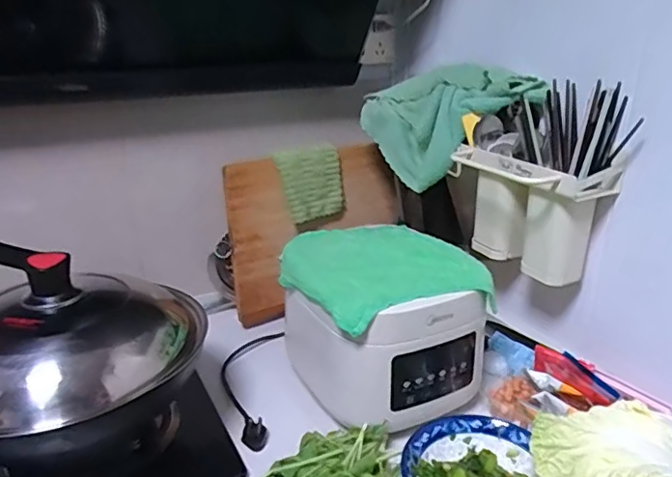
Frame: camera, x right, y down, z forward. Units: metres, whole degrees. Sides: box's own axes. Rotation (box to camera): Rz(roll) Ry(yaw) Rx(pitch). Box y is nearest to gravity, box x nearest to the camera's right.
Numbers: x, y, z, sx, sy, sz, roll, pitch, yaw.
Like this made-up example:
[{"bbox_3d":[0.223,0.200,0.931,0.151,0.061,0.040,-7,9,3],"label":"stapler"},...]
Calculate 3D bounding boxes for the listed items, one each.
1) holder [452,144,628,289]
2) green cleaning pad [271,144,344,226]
[{"bbox_3d":[0.260,-0.037,0.776,0.082,0.154,0.205,-16,27,-35],"label":"holder"},{"bbox_3d":[-0.039,-0.095,0.944,0.115,0.125,0.009,-22,17,-28],"label":"green cleaning pad"}]

